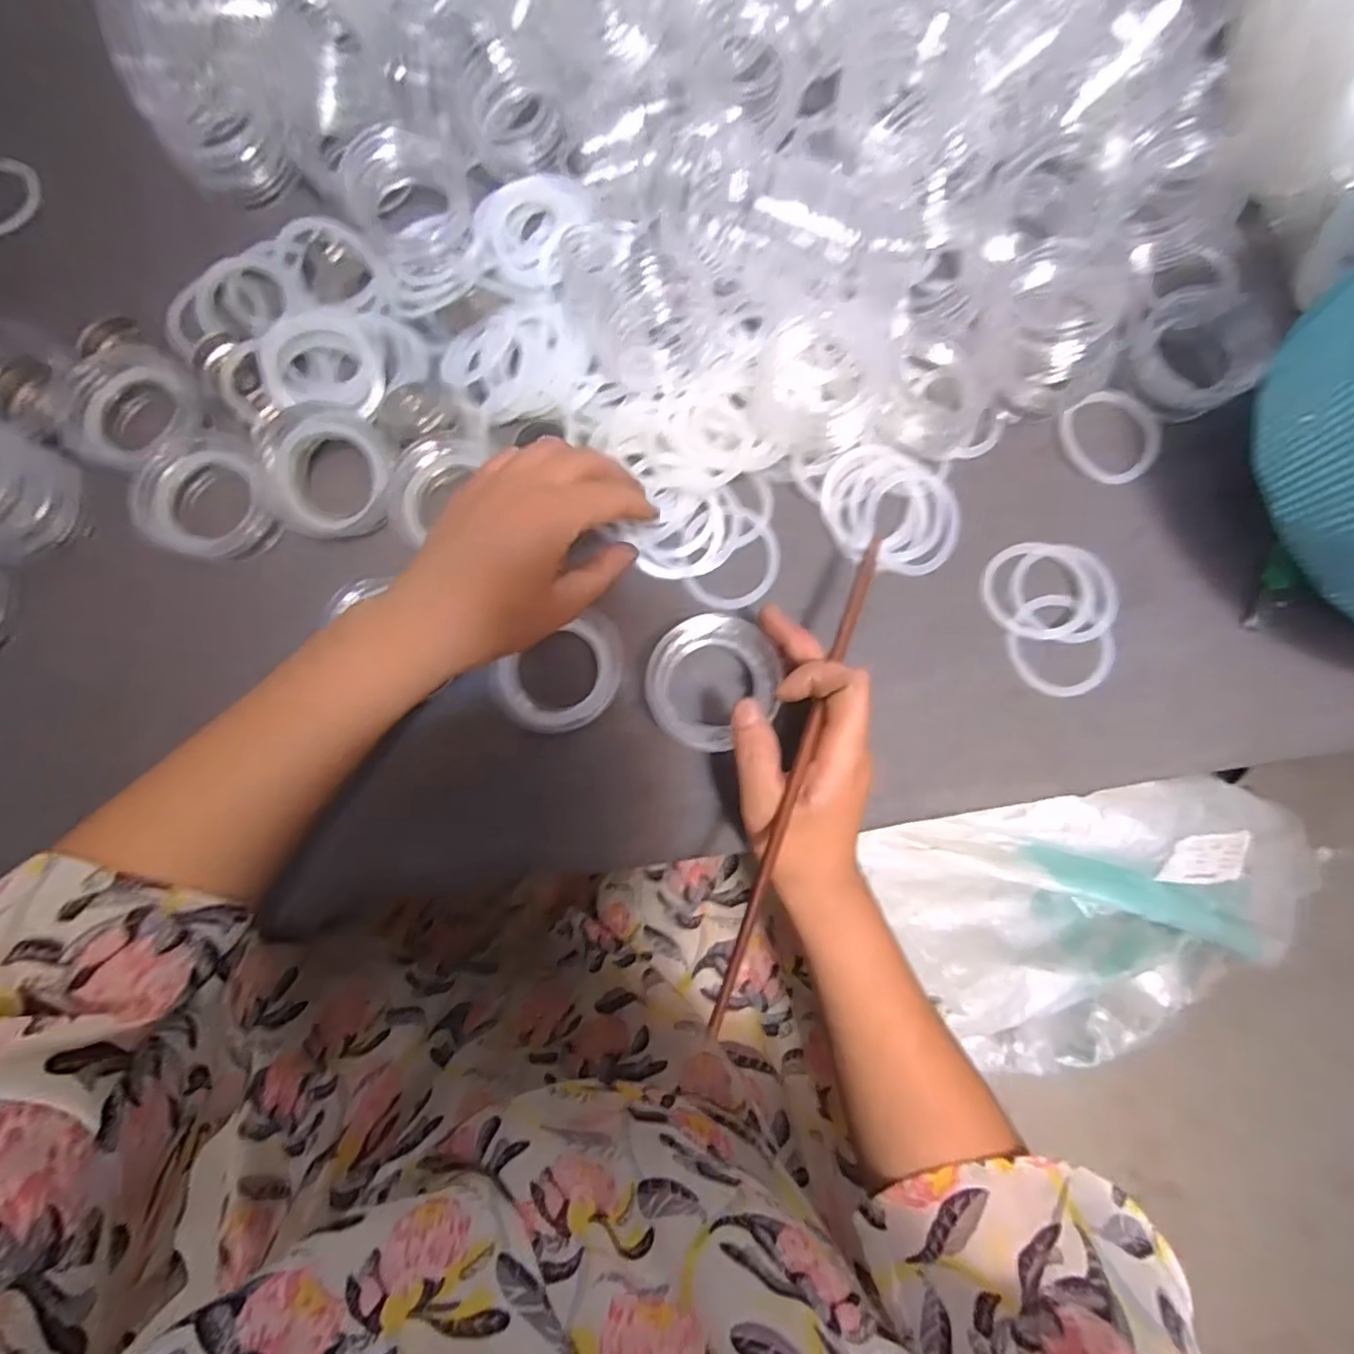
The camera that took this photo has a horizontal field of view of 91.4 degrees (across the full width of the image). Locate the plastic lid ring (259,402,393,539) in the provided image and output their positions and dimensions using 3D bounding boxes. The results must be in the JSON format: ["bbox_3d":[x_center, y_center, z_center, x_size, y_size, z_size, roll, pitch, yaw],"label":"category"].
[{"bbox_3d":[-0.190,-0.110,0.357,0.067,0.027,0.067,0,80,0],"label":"plastic lid ring"}]

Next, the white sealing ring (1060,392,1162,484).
[{"bbox_3d":[0.256,-0.142,0.388,0.052,0.010,0.056,0,80,0],"label":"white sealing ring"}]

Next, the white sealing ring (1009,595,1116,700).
[{"bbox_3d":[0.215,-0.018,0.369,0.056,0.006,0.058,0,80,0],"label":"white sealing ring"}]

